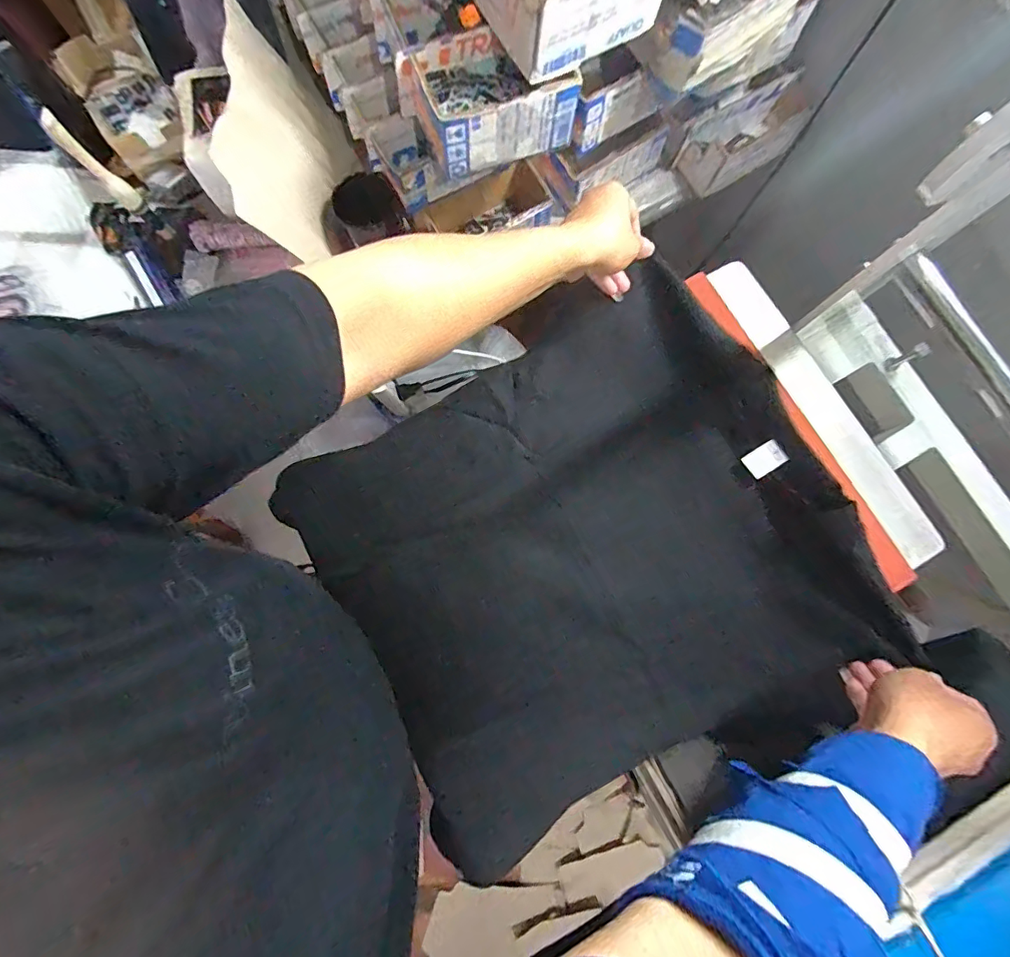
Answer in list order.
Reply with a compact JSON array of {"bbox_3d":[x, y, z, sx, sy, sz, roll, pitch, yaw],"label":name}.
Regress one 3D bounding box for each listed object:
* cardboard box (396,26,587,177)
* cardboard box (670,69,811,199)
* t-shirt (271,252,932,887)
[{"bbox_3d":[-0.016,-0.397,0.507,0.150,0.069,0.099,-24,82,-6],"label":"cardboard box"},{"bbox_3d":[0.332,-0.477,0.680,0.178,0.077,0.084,-28,83,-6],"label":"cardboard box"},{"bbox_3d":[0.076,0.074,0.477,0.473,0.085,0.469,-29,81,-6],"label":"t-shirt"}]

